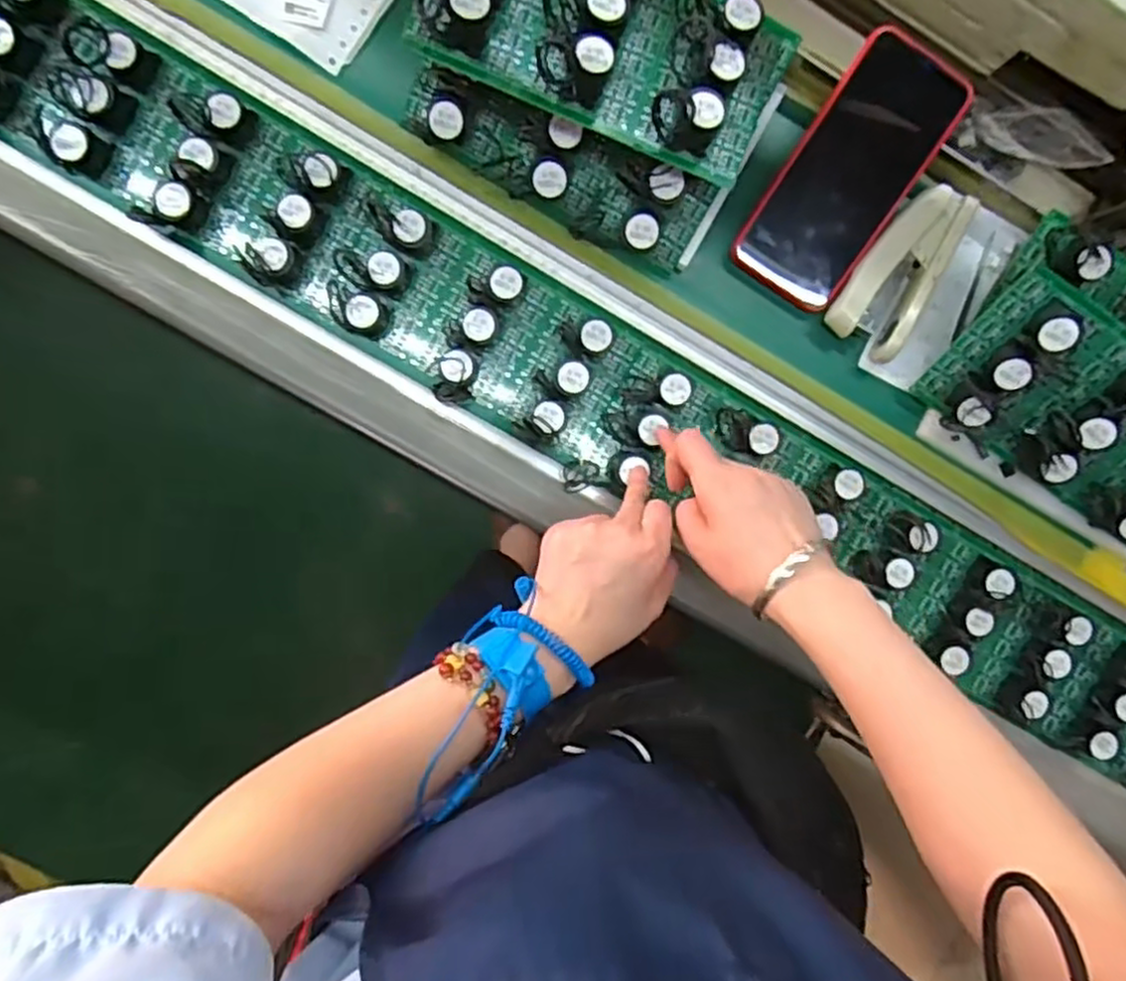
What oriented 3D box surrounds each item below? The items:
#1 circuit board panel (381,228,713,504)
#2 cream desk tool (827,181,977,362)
[{"bbox_3d":[-0.011,-0.084,0.501,0.207,0.032,0.104,29,93,-6],"label":"circuit board panel"},{"bbox_3d":[0.228,-0.151,0.498,0.050,0.026,0.115,30,93,-6],"label":"cream desk tool"}]

